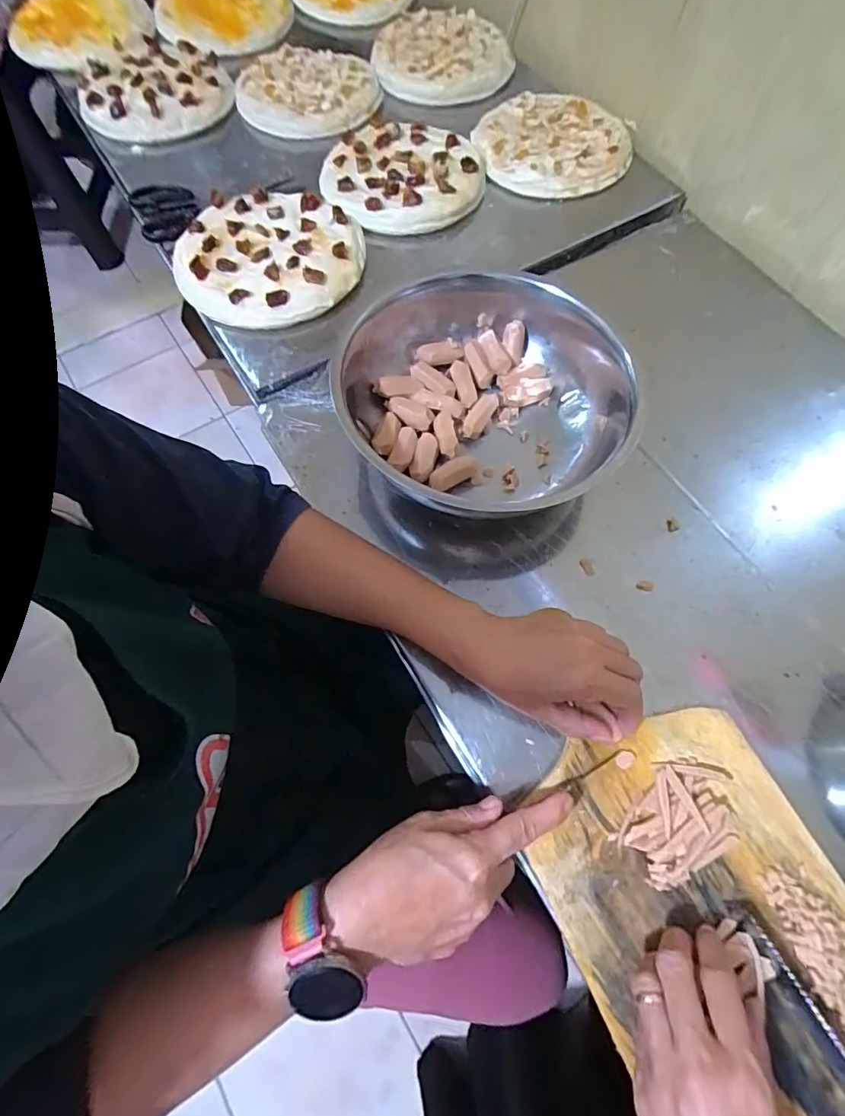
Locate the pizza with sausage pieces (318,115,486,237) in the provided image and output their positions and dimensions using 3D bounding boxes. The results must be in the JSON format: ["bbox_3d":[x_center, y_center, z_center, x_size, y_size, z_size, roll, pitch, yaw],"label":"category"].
[{"bbox_3d":[-0.025,-0.470,0.605,0.192,0.028,0.178,0,67,-1],"label":"pizza with sausage pieces"}]

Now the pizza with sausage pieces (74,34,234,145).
[{"bbox_3d":[-0.367,-0.645,0.676,0.195,0.035,0.206,-16,68,-7],"label":"pizza with sausage pieces"}]

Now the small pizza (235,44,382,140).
[{"bbox_3d":[-0.153,-0.657,0.701,0.223,0.037,0.179,34,71,13],"label":"small pizza"}]

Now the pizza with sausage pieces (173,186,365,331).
[{"bbox_3d":[-0.164,-0.336,0.546,0.188,0.027,0.192,0,67,-1],"label":"pizza with sausage pieces"}]

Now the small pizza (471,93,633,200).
[{"bbox_3d":[0.166,-0.531,0.633,0.184,0.030,0.175,0,67,-1],"label":"small pizza"}]

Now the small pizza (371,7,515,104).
[{"bbox_3d":[0.026,-0.746,0.727,0.193,0.033,0.208,0,67,-1],"label":"small pizza"}]

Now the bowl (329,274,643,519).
[{"bbox_3d":[0.044,-0.160,0.459,0.245,0.082,0.254,0,67,-1],"label":"bowl"}]

